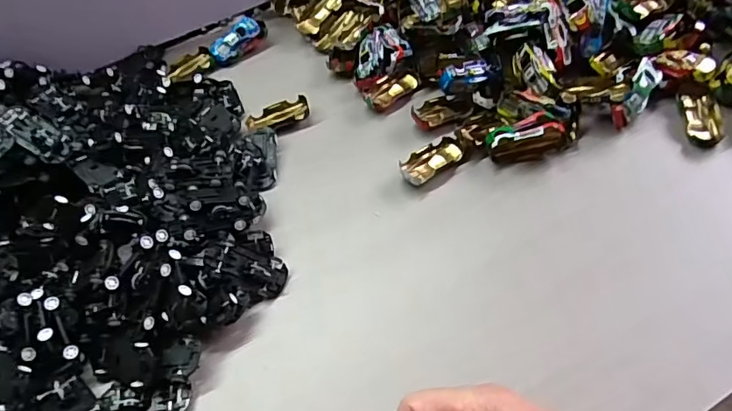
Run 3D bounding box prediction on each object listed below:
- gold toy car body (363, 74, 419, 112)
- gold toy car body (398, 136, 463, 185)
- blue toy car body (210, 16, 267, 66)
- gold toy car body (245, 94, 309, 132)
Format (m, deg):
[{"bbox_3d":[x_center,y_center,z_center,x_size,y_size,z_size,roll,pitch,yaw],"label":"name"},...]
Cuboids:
[{"bbox_3d":[0.024,-0.116,0.521,0.064,0.019,0.030,-40,59,-20],"label":"gold toy car body"},{"bbox_3d":[0.059,-0.039,0.463,0.061,0.013,0.029,-32,56,-16],"label":"gold toy car body"},{"bbox_3d":[-0.145,-0.187,0.587,0.066,0.028,0.026,-39,59,-20],"label":"blue toy car body"},{"bbox_3d":[-0.088,-0.090,0.514,0.061,0.017,0.031,-26,55,-12],"label":"gold toy car body"}]

